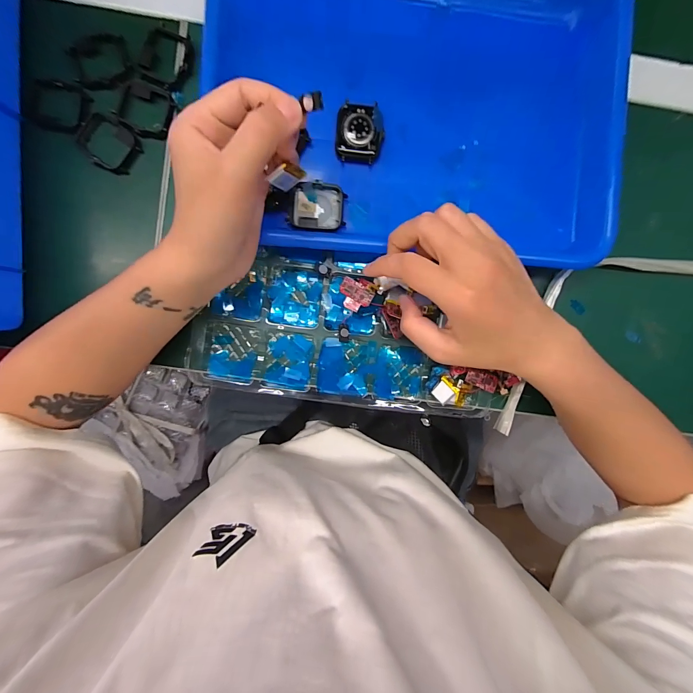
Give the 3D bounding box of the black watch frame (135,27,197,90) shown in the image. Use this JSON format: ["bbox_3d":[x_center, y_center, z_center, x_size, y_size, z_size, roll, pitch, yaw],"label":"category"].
[{"bbox_3d":[-0.149,-0.238,0.278,0.038,0.010,0.049,20,91,-3],"label":"black watch frame"}]

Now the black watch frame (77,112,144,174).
[{"bbox_3d":[-0.196,-0.167,0.278,0.047,0.006,0.039,41,89,-3],"label":"black watch frame"}]

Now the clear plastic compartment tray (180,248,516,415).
[{"bbox_3d":[0.009,-0.009,0.292,0.268,0.022,0.122,10,93,1],"label":"clear plastic compartment tray"}]

